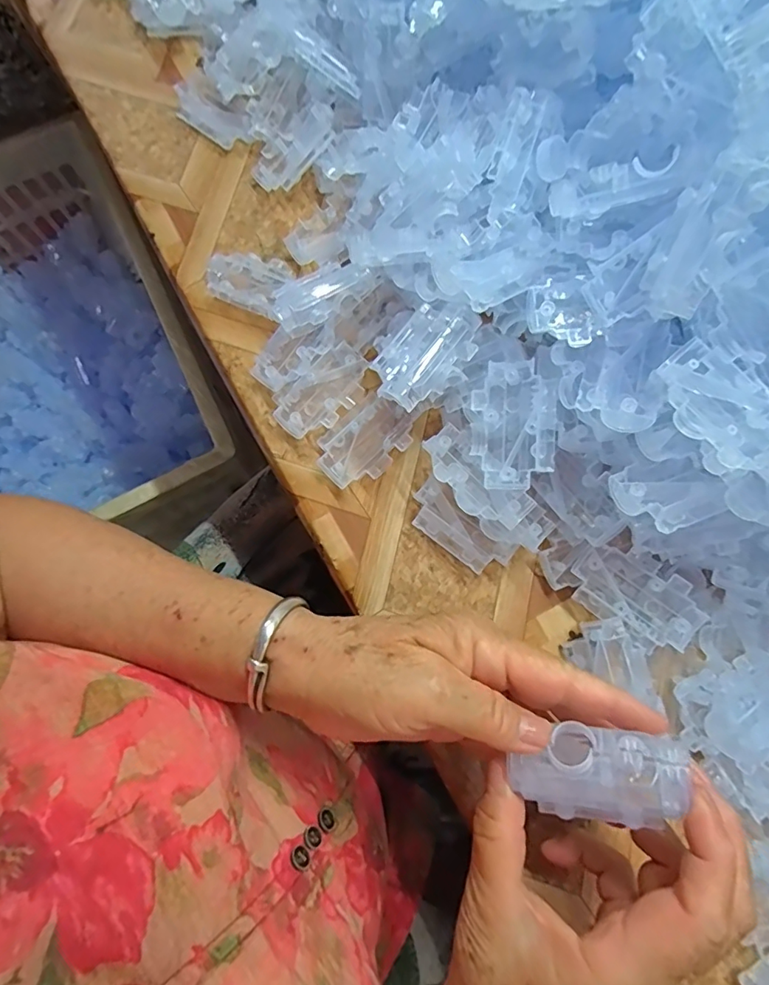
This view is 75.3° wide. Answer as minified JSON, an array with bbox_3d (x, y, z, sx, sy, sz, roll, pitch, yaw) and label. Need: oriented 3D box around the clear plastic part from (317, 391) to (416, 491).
[{"bbox_3d":[-0.012,-0.033,0.321,0.064,0.013,0.043,-43,80,-8],"label":"clear plastic part"}]

